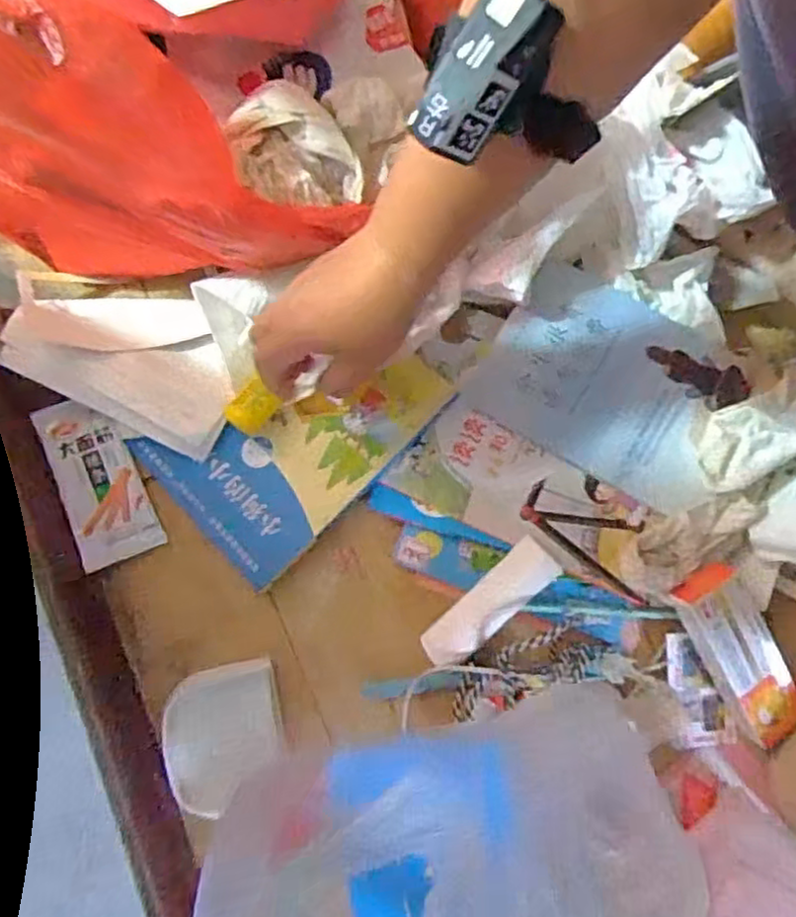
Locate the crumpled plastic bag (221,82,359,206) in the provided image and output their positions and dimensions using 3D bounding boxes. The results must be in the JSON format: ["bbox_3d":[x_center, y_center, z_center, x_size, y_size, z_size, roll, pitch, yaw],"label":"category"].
[{"bbox_3d":[-0.071,-0.199,0.461,0.080,0.038,0.093,-27,81,-6],"label":"crumpled plastic bag"}]

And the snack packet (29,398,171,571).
[{"bbox_3d":[-0.240,0.016,0.555,0.062,0.011,0.134,-22,81,-5],"label":"snack packet"}]

